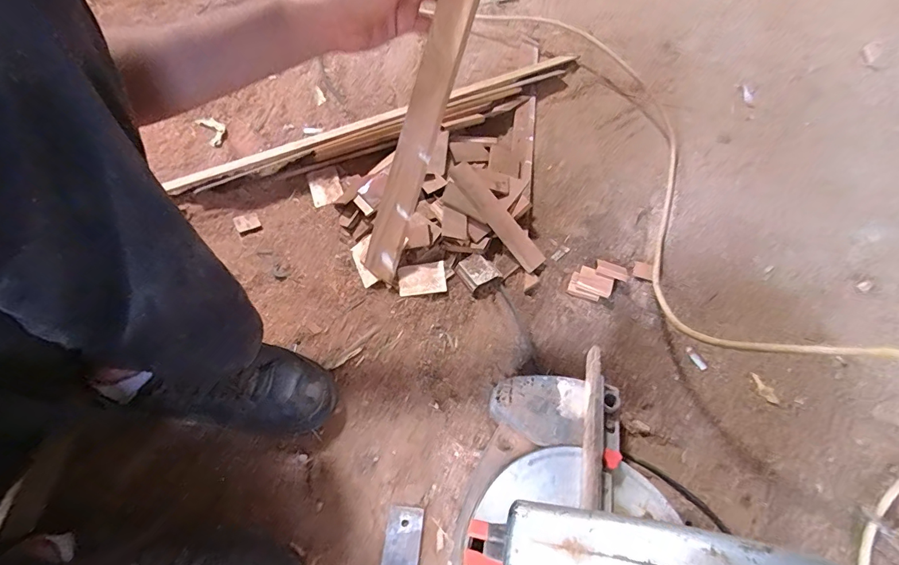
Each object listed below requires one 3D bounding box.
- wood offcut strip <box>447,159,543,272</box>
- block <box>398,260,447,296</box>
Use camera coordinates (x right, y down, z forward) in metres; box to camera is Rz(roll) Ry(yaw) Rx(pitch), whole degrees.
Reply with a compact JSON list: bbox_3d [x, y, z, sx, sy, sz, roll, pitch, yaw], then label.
[{"bbox_3d":[0.070,-0.102,0.641,0.041,0.013,0.196,-38,87,-22],"label":"wood offcut strip"},{"bbox_3d":[-0.041,-0.006,0.627,0.068,0.012,0.049,-2,58,-3],"label":"block"}]

